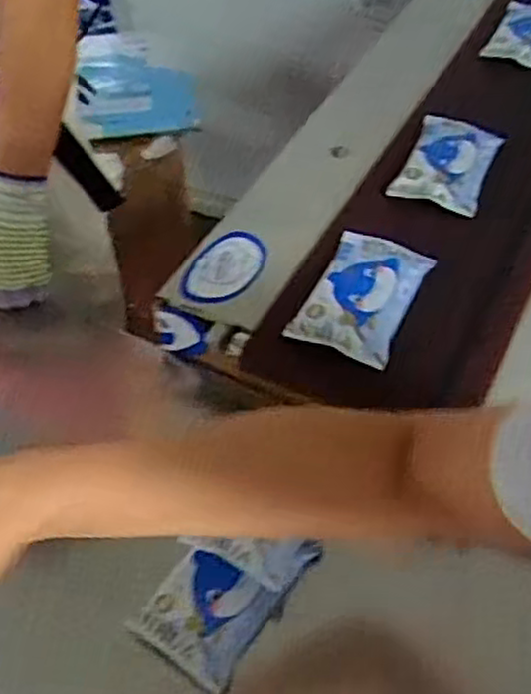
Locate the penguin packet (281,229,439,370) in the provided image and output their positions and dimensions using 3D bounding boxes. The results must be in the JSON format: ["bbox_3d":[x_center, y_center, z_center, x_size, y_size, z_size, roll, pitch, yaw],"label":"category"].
[{"bbox_3d":[0.087,-0.051,0.643,0.087,0.017,0.141,22,54,17],"label":"penguin packet"}]

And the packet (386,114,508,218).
[{"bbox_3d":[0.195,-0.200,0.766,0.086,0.015,0.142,19,53,15],"label":"packet"}]

